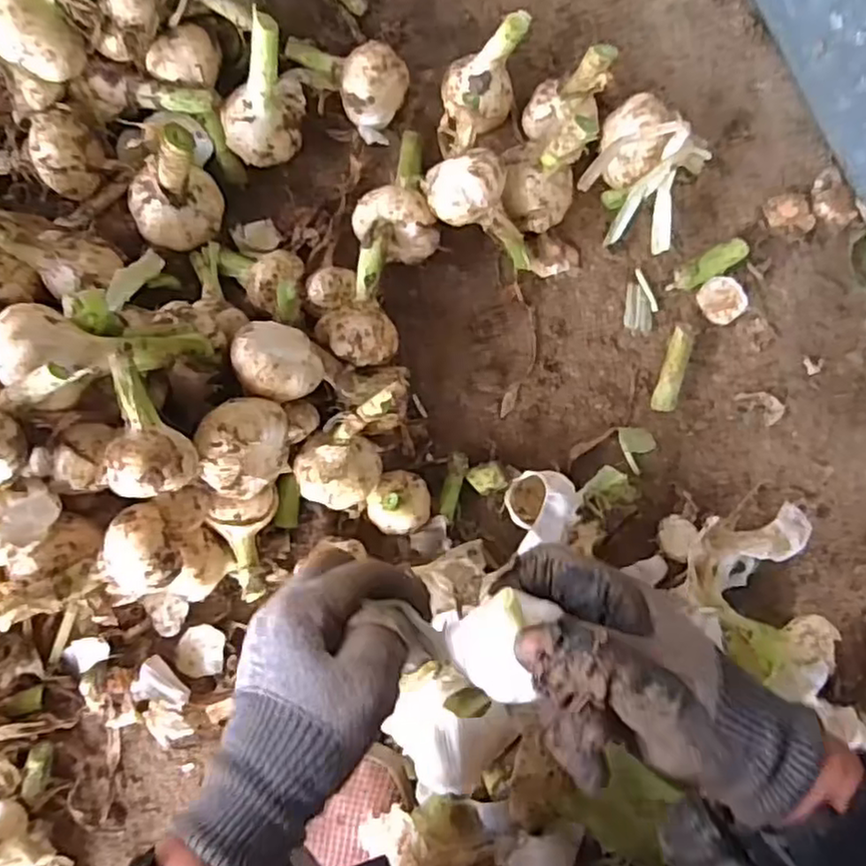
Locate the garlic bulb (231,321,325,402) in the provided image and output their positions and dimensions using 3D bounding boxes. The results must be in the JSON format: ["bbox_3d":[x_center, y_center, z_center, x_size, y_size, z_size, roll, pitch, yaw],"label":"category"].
[{"bbox_3d":[-0.093,-0.044,0.402,0.046,0.035,0.051,-36,86,-8],"label":"garlic bulb"}]

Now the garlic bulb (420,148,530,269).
[{"bbox_3d":[0.040,-0.153,0.469,0.043,0.108,0.049,14,83,34],"label":"garlic bulb"}]

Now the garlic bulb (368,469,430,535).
[{"bbox_3d":[-0.022,0.048,0.459,0.040,0.056,0.043,1,82,-4],"label":"garlic bulb"}]

